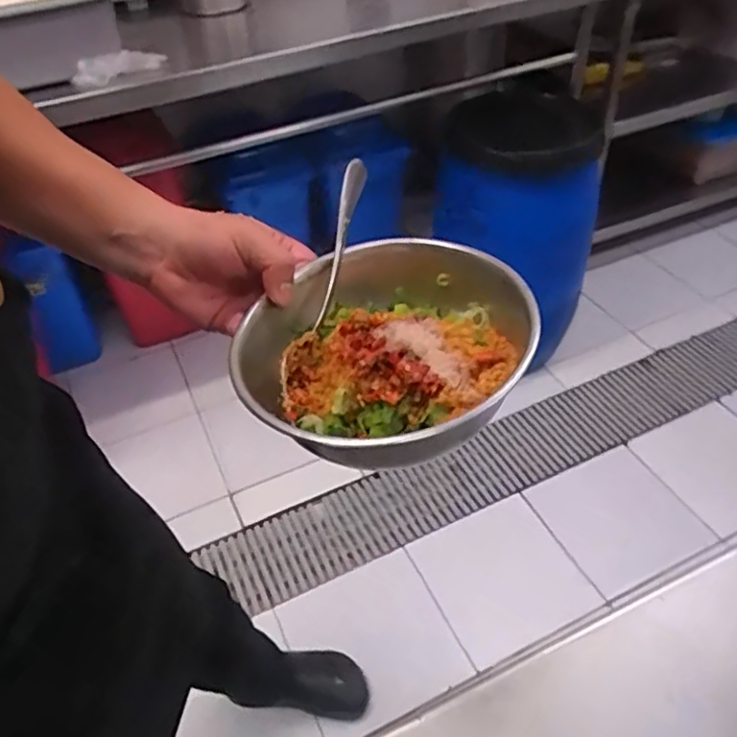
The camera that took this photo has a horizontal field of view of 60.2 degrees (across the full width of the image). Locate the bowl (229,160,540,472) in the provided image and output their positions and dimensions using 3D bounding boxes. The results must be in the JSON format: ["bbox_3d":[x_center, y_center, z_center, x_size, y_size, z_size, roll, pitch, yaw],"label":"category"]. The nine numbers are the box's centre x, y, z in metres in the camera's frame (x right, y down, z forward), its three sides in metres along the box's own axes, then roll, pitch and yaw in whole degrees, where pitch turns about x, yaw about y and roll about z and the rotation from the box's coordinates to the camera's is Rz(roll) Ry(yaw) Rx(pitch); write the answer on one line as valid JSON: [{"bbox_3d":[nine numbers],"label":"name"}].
[{"bbox_3d":[0.005,-0.017,0.376,0.174,0.054,0.174,-2,48,3],"label":"bowl"}]

